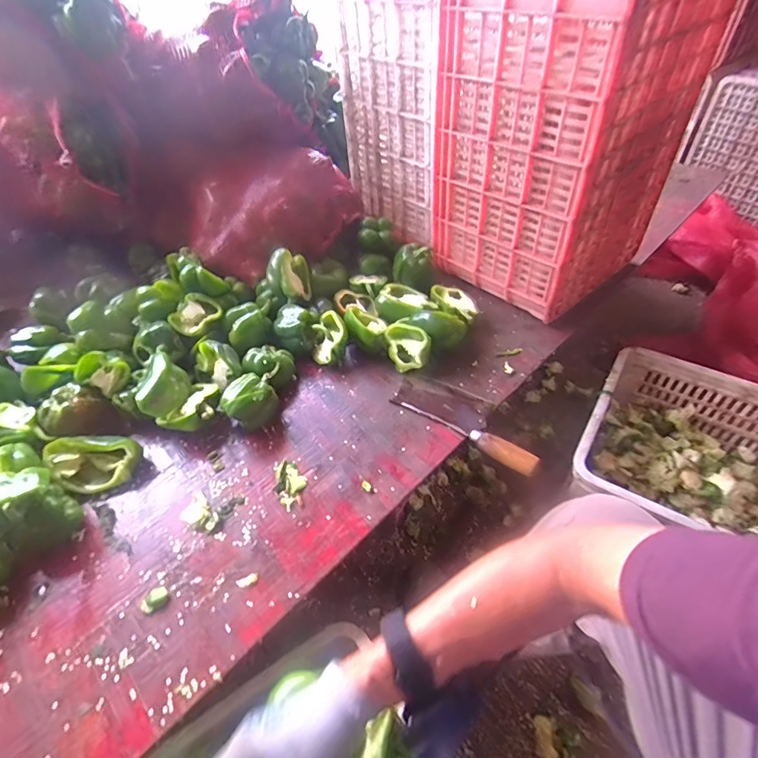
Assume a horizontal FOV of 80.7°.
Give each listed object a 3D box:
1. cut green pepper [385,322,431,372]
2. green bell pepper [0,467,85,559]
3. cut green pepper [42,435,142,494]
[{"bbox_3d":[0.049,-0.052,0.769,0.072,0.063,0.065,1,46,4],"label":"cut green pepper"},{"bbox_3d":[-0.445,0.171,0.570,0.079,0.095,0.084,-1,46,1],"label":"green bell pepper"},{"bbox_3d":[-0.404,0.116,0.639,0.109,0.055,0.079,-24,50,-20],"label":"cut green pepper"}]

